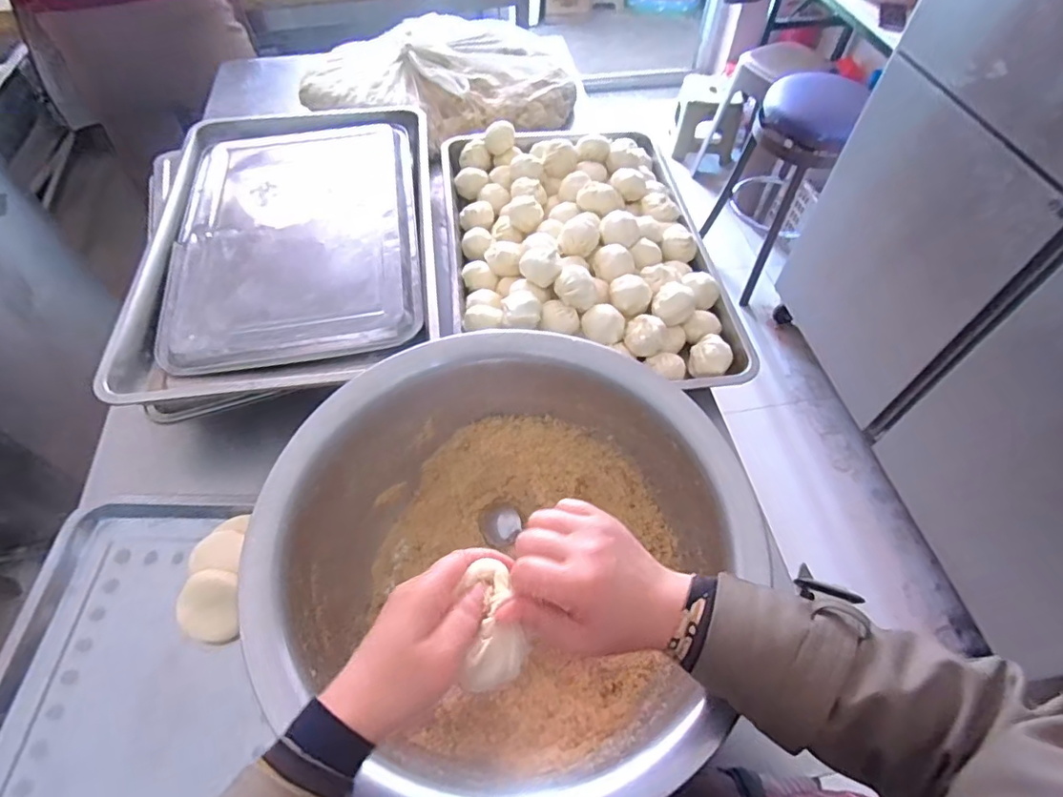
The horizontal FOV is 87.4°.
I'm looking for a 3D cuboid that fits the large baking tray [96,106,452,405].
[{"bbox_3d":[-0.346,-0.249,0.823,0.410,0.049,0.598,-7,56,-6],"label":"large baking tray"}]

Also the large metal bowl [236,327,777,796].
[{"bbox_3d":[-0.016,0.155,0.538,0.410,0.162,0.382,1,56,-1],"label":"large metal bowl"}]

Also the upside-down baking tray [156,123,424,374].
[{"bbox_3d":[-0.349,-0.261,0.833,0.348,0.031,0.504,-7,56,-6],"label":"upside-down baking tray"}]

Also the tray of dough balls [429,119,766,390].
[{"bbox_3d":[0.070,-0.253,0.844,0.382,0.081,0.566,-5,56,-5],"label":"tray of dough balls"}]

